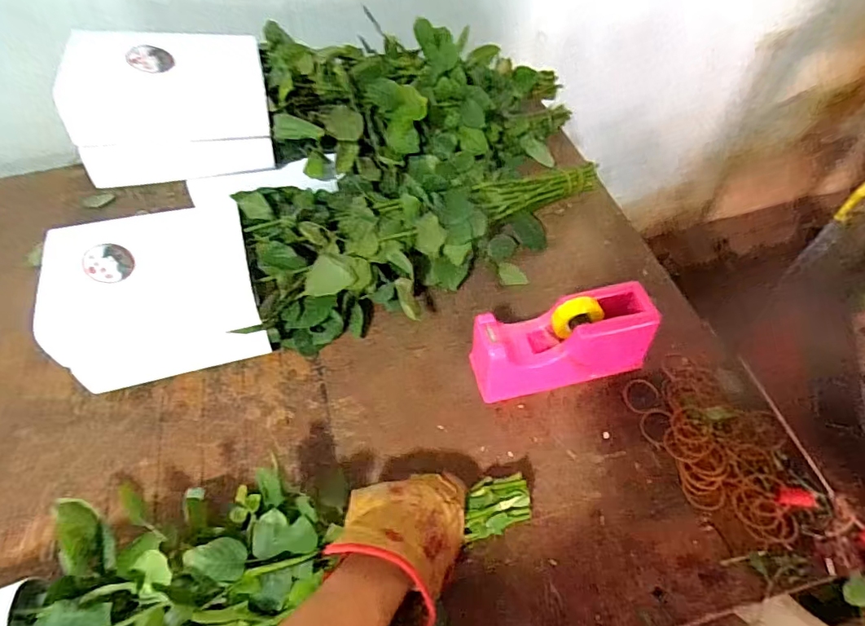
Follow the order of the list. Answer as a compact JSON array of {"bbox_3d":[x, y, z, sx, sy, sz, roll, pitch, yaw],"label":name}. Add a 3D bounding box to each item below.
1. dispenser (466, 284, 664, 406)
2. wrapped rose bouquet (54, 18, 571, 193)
[{"bbox_3d":[0.145,0.040,0.582,0.207,0.095,0.087,-12,55,-7],"label":"dispenser"},{"bbox_3d":[-0.086,-0.276,0.714,0.708,0.163,0.204,-6,53,-22],"label":"wrapped rose bouquet"}]

